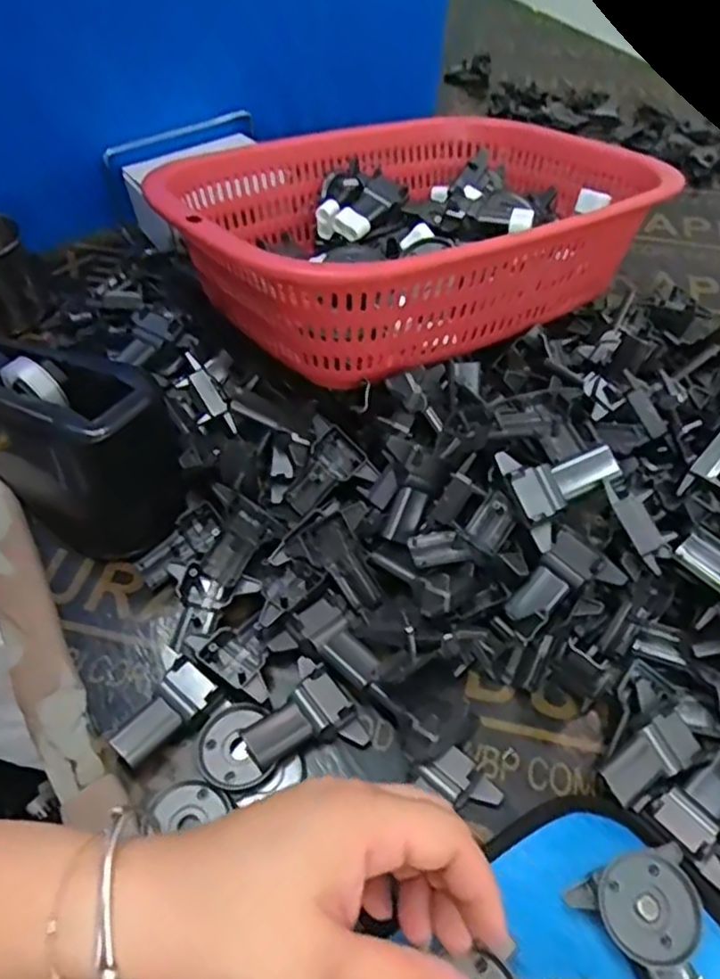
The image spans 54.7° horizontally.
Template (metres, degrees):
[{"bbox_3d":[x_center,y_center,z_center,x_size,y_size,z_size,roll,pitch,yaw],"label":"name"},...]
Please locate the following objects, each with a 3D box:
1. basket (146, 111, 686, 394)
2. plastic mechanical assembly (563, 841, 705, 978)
[{"bbox_3d":[0.032,-0.202,0.492,0.311,0.099,0.238,-31,58,-21],"label":"basket"},{"bbox_3d":[0.132,0.192,0.301,0.053,0.024,0.064,-24,56,-17],"label":"plastic mechanical assembly"}]

